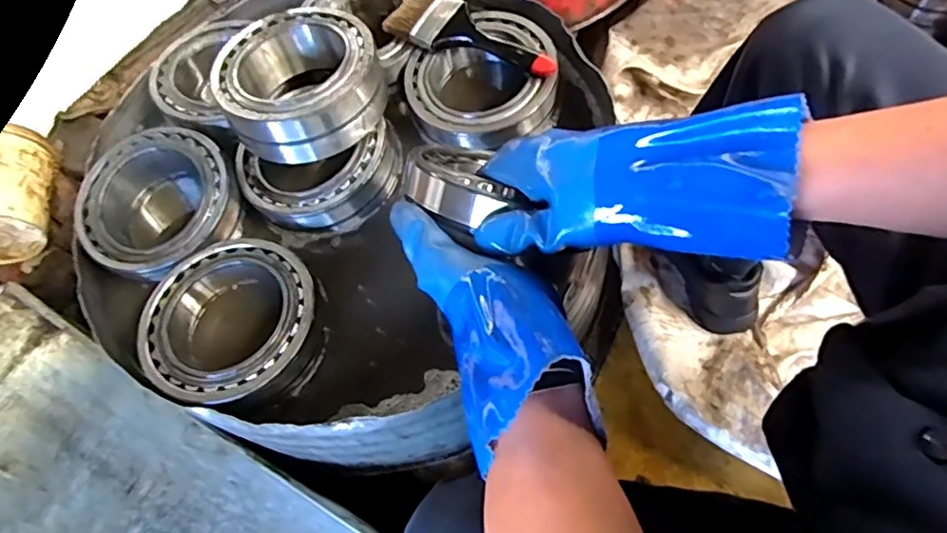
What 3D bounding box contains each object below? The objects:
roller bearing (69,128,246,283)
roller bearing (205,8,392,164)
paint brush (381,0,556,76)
[{"bbox_3d":[-0.330,-0.067,0.630,0.156,0.057,0.156,-3,64,6],"label":"roller bearing"},{"bbox_3d":[-0.177,-0.191,0.629,0.157,0.075,0.149,-3,64,6],"label":"roller bearing"},{"bbox_3d":[0.001,-0.257,0.658,0.198,0.018,0.071,24,69,18],"label":"paint brush"}]

